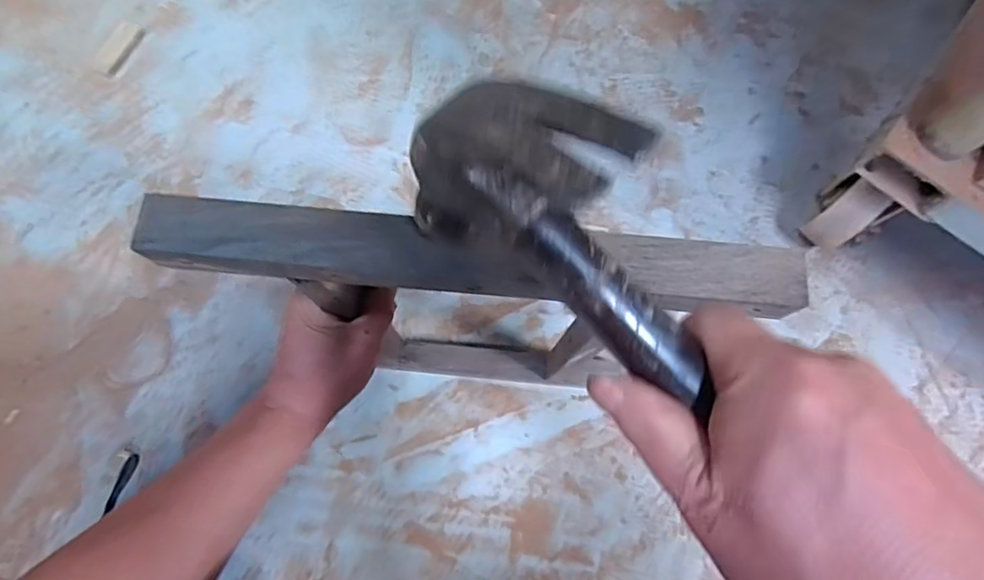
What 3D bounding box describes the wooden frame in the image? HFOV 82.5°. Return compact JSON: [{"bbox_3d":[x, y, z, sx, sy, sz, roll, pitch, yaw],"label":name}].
[{"bbox_3d":[-0.011,0.036,0.458,0.313,0.419,0.047,6,75,0],"label":"wooden frame"}]

